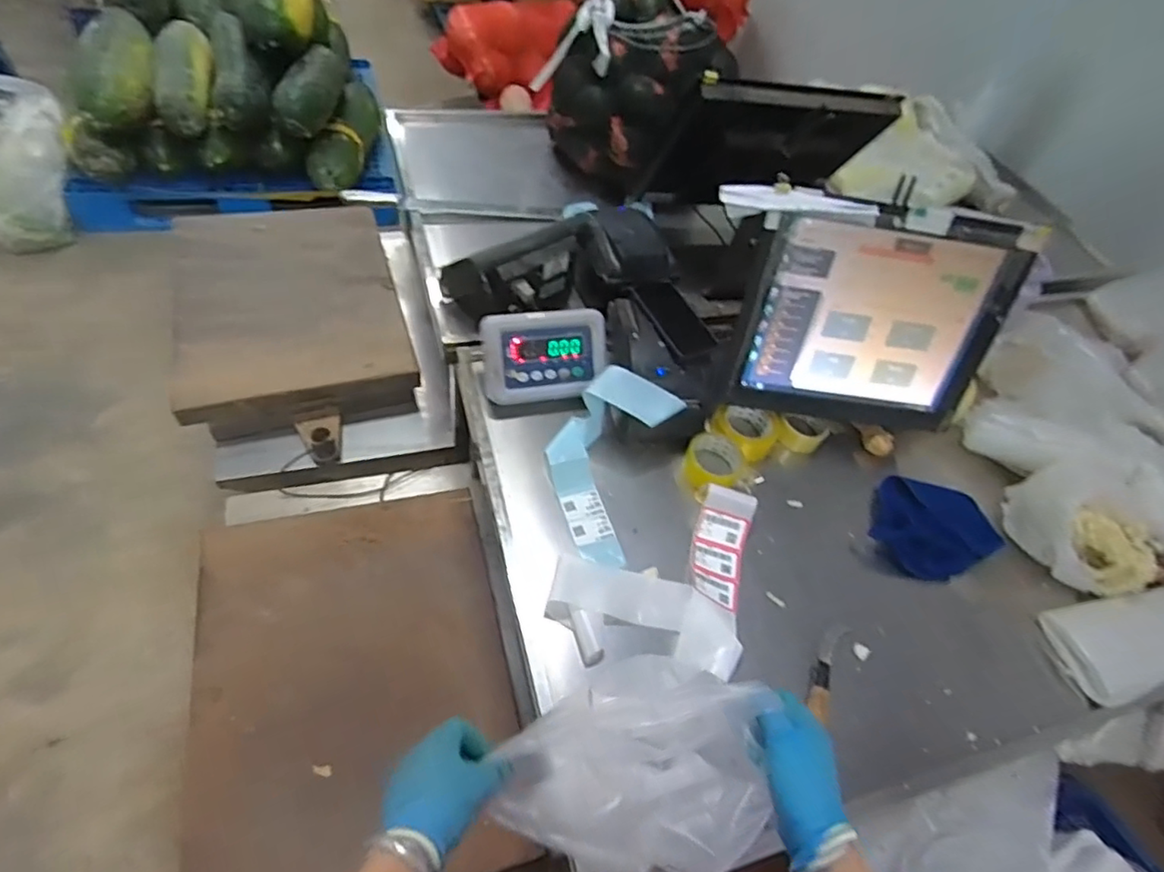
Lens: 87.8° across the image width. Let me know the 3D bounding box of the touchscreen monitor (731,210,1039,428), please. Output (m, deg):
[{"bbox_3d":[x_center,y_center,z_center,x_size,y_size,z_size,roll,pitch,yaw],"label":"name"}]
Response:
[{"bbox_3d":[0.460,-0.168,0.951,0.429,0.346,0.072,4,32,-8],"label":"touchscreen monitor"}]

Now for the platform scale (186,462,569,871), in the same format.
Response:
[{"bbox_3d":[-0.345,0.361,0.953,0.460,0.129,0.704,-8,56,-18],"label":"platform scale"}]

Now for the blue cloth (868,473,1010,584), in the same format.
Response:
[{"bbox_3d":[0.565,0.151,0.961,0.183,0.047,0.166,26,53,8],"label":"blue cloth"}]

